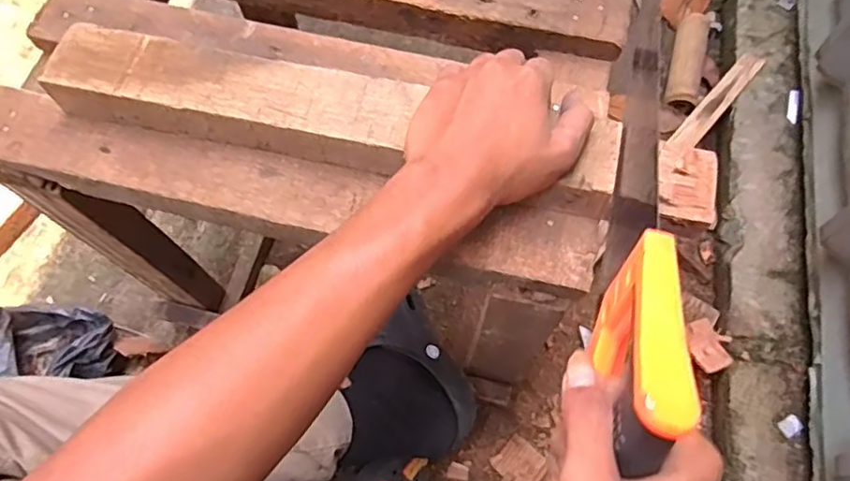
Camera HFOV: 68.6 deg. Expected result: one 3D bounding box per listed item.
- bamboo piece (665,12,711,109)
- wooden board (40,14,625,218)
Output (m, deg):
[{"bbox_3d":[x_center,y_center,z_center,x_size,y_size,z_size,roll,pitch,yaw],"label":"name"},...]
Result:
[{"bbox_3d":[0.432,-0.300,1.019,0.050,0.042,0.212,15,68,7],"label":"bamboo piece"},{"bbox_3d":[-0.064,-0.088,0.438,0.389,0.045,0.070,12,67,4],"label":"wooden board"}]

